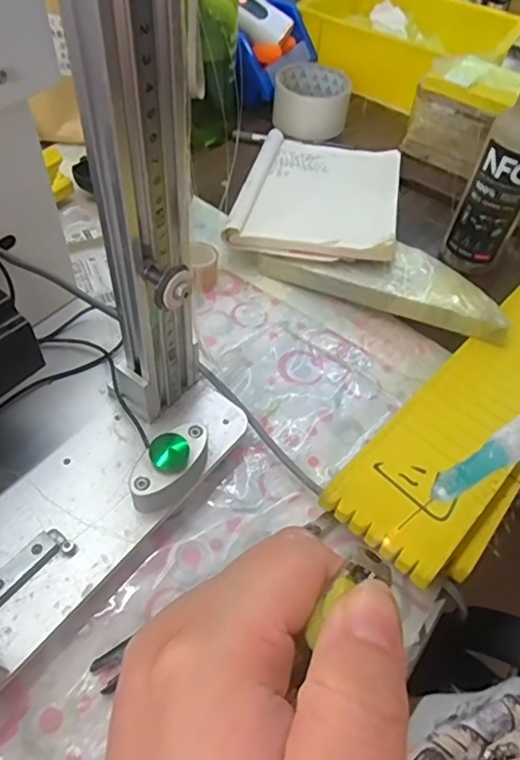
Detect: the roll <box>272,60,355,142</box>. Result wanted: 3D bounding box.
[{"bbox_3d":[0.058,-0.314,0.619,0.081,0.047,0.078,2,57,-4],"label":"roll"}]

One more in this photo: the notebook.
[{"bbox_3d":[0.059,-0.180,0.520,0.139,0.015,0.200,8,47,9],"label":"notebook"}]

